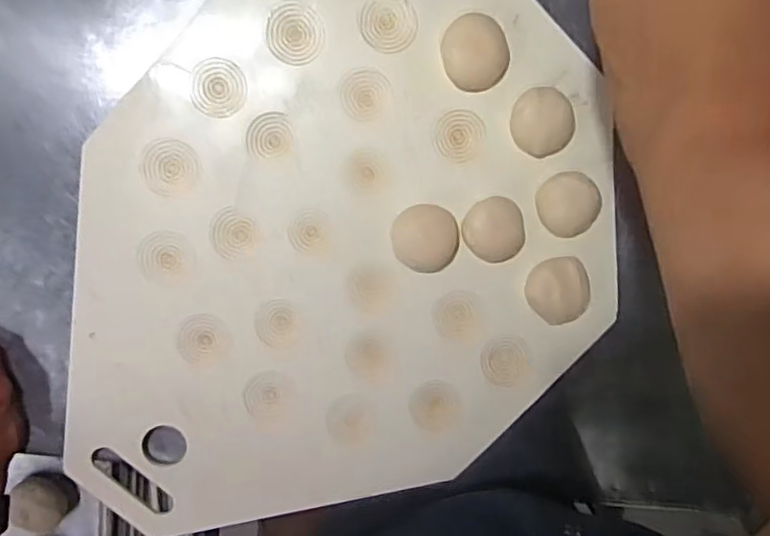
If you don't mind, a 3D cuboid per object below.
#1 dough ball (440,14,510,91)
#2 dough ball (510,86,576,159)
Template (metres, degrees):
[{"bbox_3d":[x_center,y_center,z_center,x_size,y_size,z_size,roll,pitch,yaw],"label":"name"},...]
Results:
[{"bbox_3d":[0.068,-0.160,0.439,0.050,0.018,0.051,-1,100,-5],"label":"dough ball"},{"bbox_3d":[0.119,-0.109,0.447,0.044,0.019,0.049,-12,100,-3],"label":"dough ball"}]

